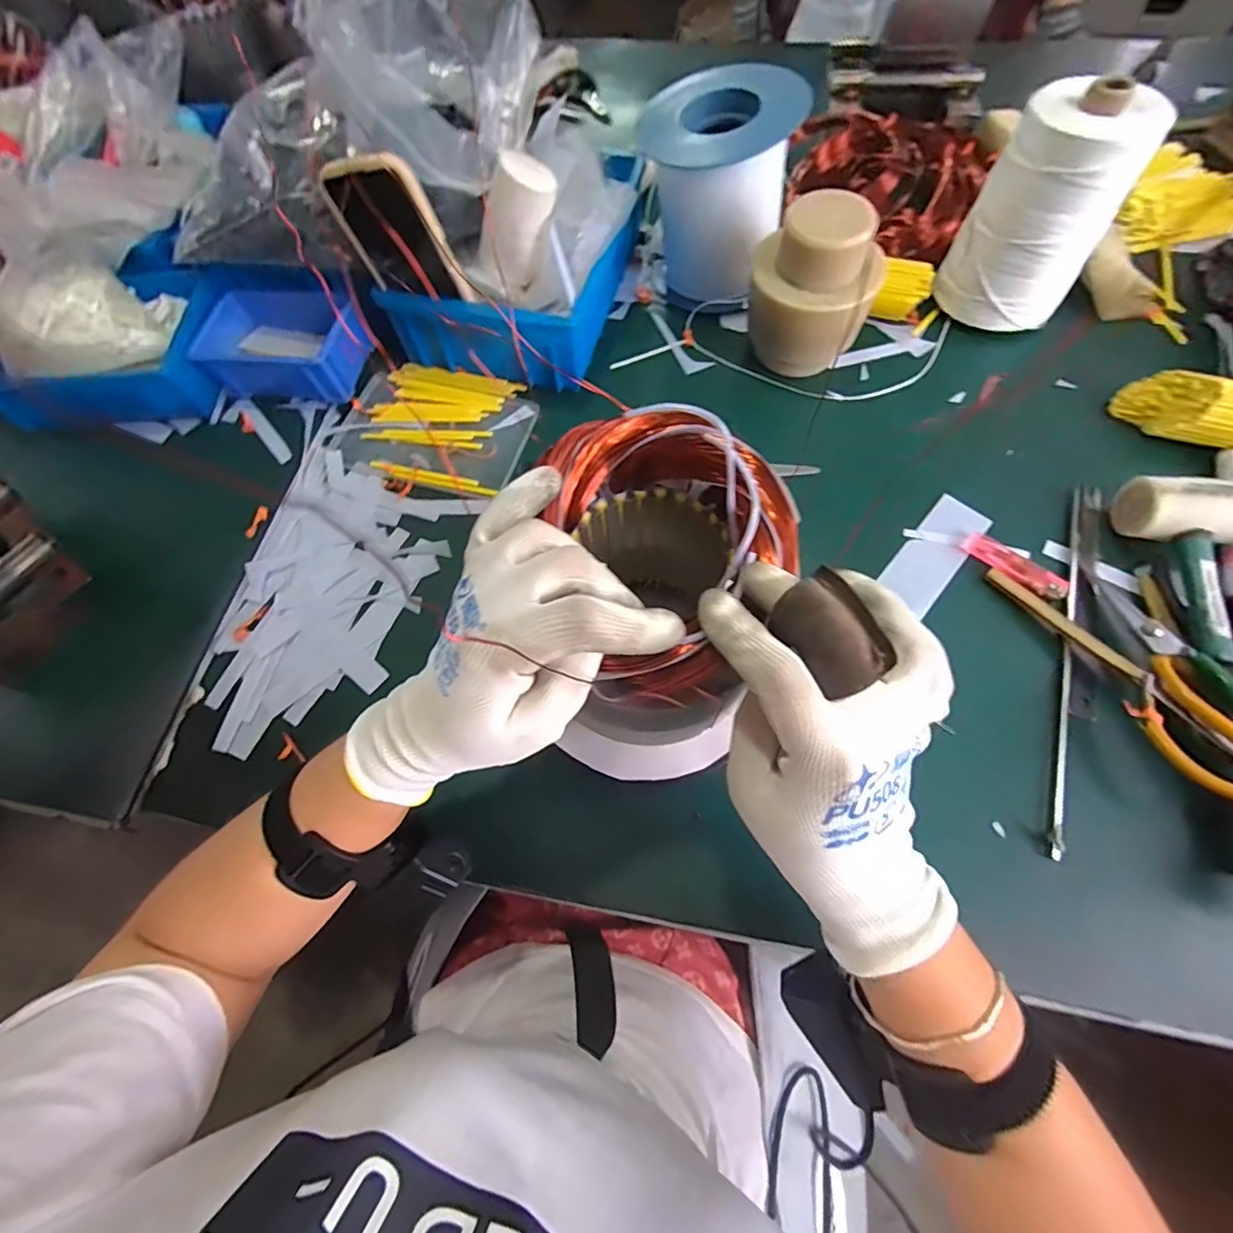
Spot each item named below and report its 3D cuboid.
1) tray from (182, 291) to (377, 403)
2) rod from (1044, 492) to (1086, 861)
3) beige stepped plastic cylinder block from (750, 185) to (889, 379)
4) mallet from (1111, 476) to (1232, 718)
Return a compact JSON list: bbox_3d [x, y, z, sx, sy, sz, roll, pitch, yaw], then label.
[{"bbox_3d":[-0.327,-0.264,0.531,0.145,0.055,0.087,10,67,9],"label":"tray"},{"bbox_3d":[0.339,0.024,0.401,0.011,0.008,0.305,18,69,12],"label":"rod"},{"bbox_3d":[0.171,-0.285,0.481,0.088,0.138,0.093,-32,68,-9],"label":"beige stepped plastic cylinder block"},{"bbox_3d":[0.423,-0.013,0.382,0.075,0.045,0.191,11,68,9],"label":"mallet"}]

